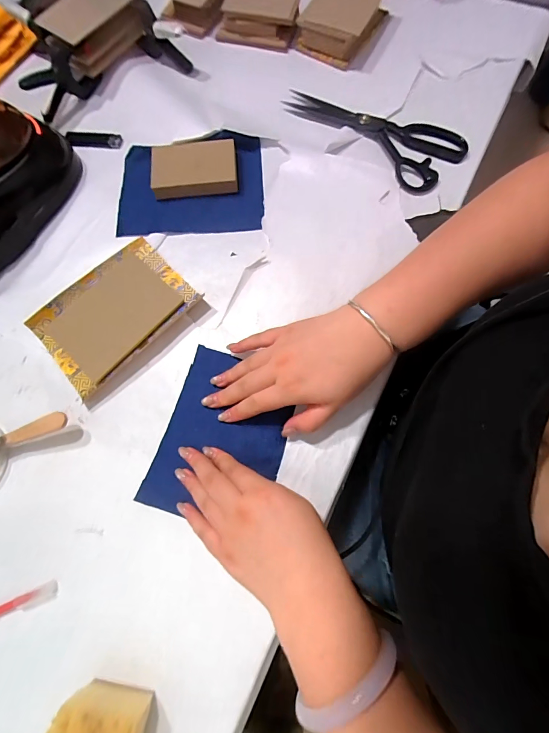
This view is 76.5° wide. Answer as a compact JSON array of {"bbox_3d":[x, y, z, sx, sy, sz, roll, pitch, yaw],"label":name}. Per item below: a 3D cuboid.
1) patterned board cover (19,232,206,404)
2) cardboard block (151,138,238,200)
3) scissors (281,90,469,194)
[{"bbox_3d":[-0.186,-0.064,0.401,0.166,0.011,0.113,-41,77,-9],"label":"patterned board cover"},{"bbox_3d":[-0.100,-0.248,0.436,0.103,0.023,0.063,-5,75,1],"label":"cardboard block"},{"bbox_3d":[0.125,-0.303,0.446,0.226,0.012,0.090,34,79,10],"label":"scissors"}]

